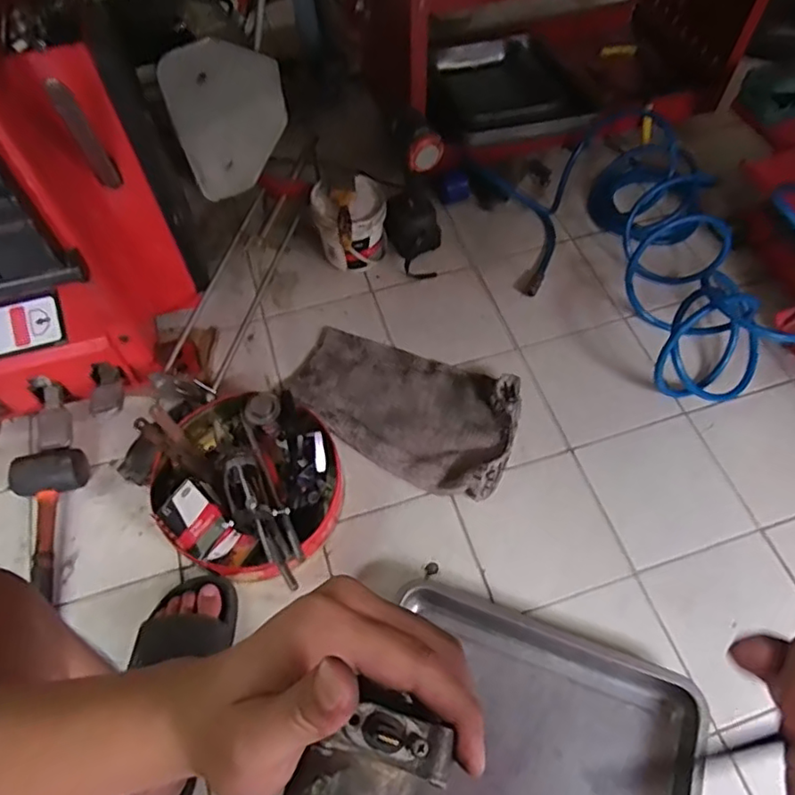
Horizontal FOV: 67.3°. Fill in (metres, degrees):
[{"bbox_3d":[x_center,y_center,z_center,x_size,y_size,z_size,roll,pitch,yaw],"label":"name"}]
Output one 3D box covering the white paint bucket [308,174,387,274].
[{"bbox_3d":[-0.080,-0.291,1.047,0.125,0.131,0.159,-8,60,-3],"label":"white paint bucket"}]

